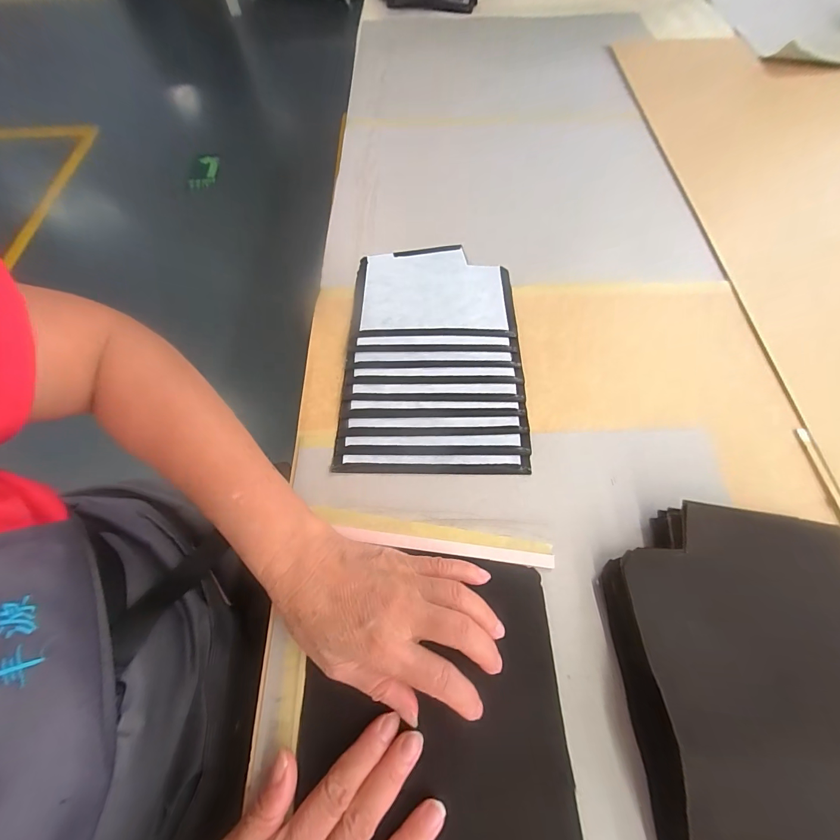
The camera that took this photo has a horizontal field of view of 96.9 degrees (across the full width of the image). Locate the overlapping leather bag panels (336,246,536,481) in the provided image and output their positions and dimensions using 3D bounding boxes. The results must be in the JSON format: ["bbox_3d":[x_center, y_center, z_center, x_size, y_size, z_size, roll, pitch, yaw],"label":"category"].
[{"bbox_3d":[0.013,-0.073,0.380,0.170,0.014,0.268,0,68,0],"label":"overlapping leather bag panels"}]

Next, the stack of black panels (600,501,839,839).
[{"bbox_3d":[0.222,0.195,0.223,0.180,0.047,0.282,-3,64,-1],"label":"stack of black panels"}]

